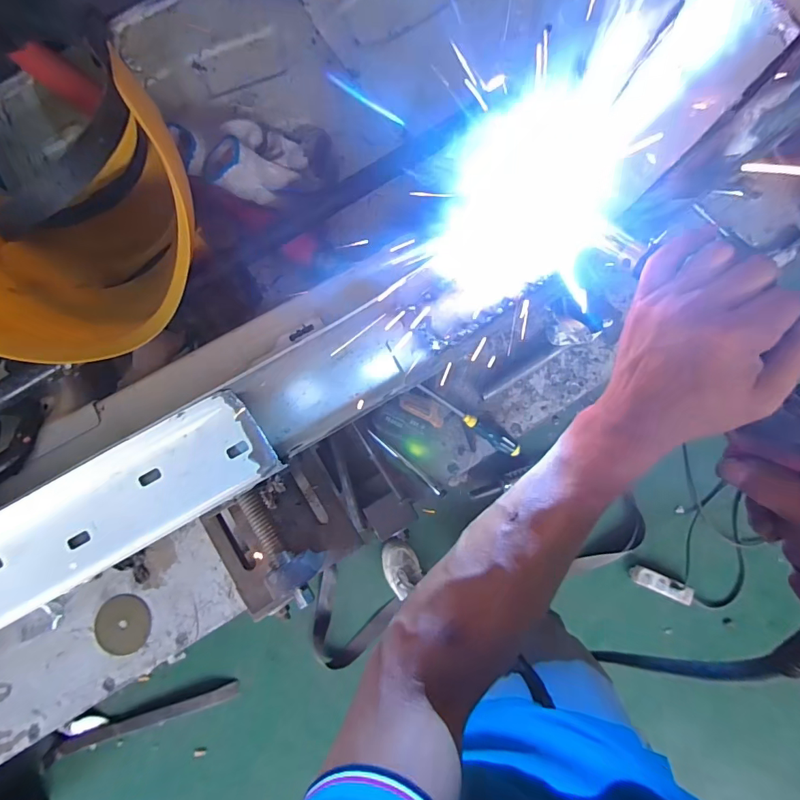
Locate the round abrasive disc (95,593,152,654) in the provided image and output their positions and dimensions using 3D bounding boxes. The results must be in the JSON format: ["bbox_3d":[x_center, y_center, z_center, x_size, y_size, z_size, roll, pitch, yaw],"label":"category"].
[{"bbox_3d":[-0.507,0.411,0.797,0.101,0.009,0.096,0,81,0],"label":"round abrasive disc"}]

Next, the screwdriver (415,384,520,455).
[{"bbox_3d":[0.132,0.039,0.814,0.238,0.032,0.029,34,82,-15],"label":"screwdriver"}]

